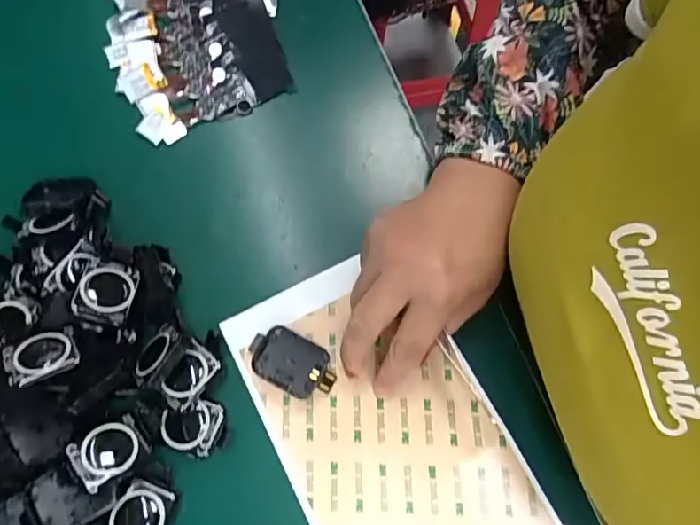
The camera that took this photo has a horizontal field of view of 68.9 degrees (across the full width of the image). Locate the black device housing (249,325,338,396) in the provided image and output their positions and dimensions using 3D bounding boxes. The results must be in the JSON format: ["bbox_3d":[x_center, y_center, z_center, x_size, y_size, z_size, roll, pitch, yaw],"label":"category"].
[{"bbox_3d":[-0.035,0.061,0.308,0.054,0.012,0.032,29,74,9],"label":"black device housing"}]

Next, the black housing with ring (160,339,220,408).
[{"bbox_3d":[-0.095,0.067,0.302,0.024,0.016,0.034,34,75,10],"label":"black housing with ring"}]

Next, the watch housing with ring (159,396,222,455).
[{"bbox_3d":[-0.091,0.094,0.295,0.034,0.014,0.029,14,72,4],"label":"watch housing with ring"}]

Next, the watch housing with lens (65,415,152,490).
[{"bbox_3d":[-0.131,0.101,0.277,0.033,0.009,0.028,-39,76,-12],"label":"watch housing with lens"}]

